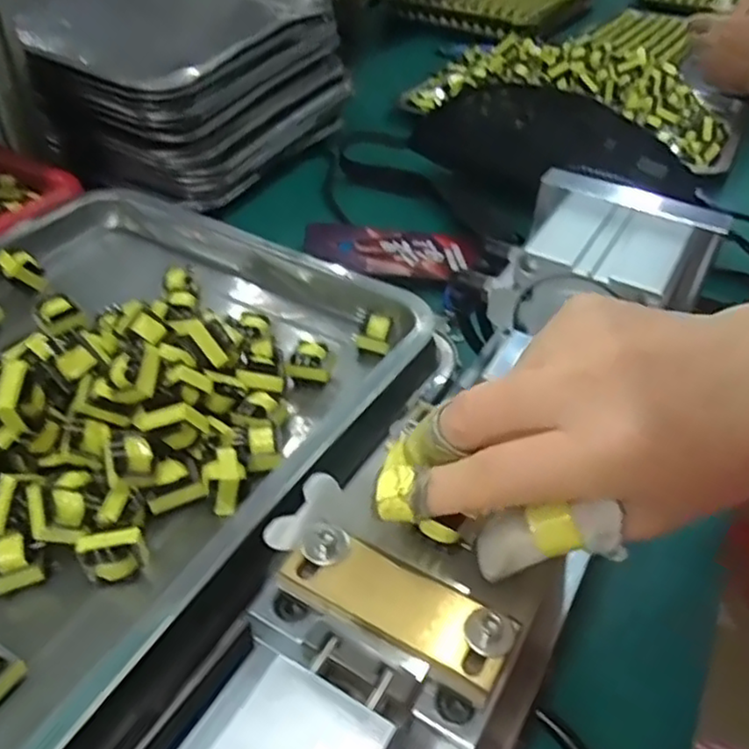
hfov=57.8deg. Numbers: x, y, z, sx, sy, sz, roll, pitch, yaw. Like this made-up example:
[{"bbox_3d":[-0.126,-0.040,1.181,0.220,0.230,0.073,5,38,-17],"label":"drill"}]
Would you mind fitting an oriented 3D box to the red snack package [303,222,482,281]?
[{"bbox_3d":[0.013,-0.102,0.567,0.146,0.011,0.068,6,42,2],"label":"red snack package"}]

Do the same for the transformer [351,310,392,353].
[{"bbox_3d":[-0.001,-0.022,0.410,0.021,0.025,0.020,6,42,2],"label":"transformer"}]

